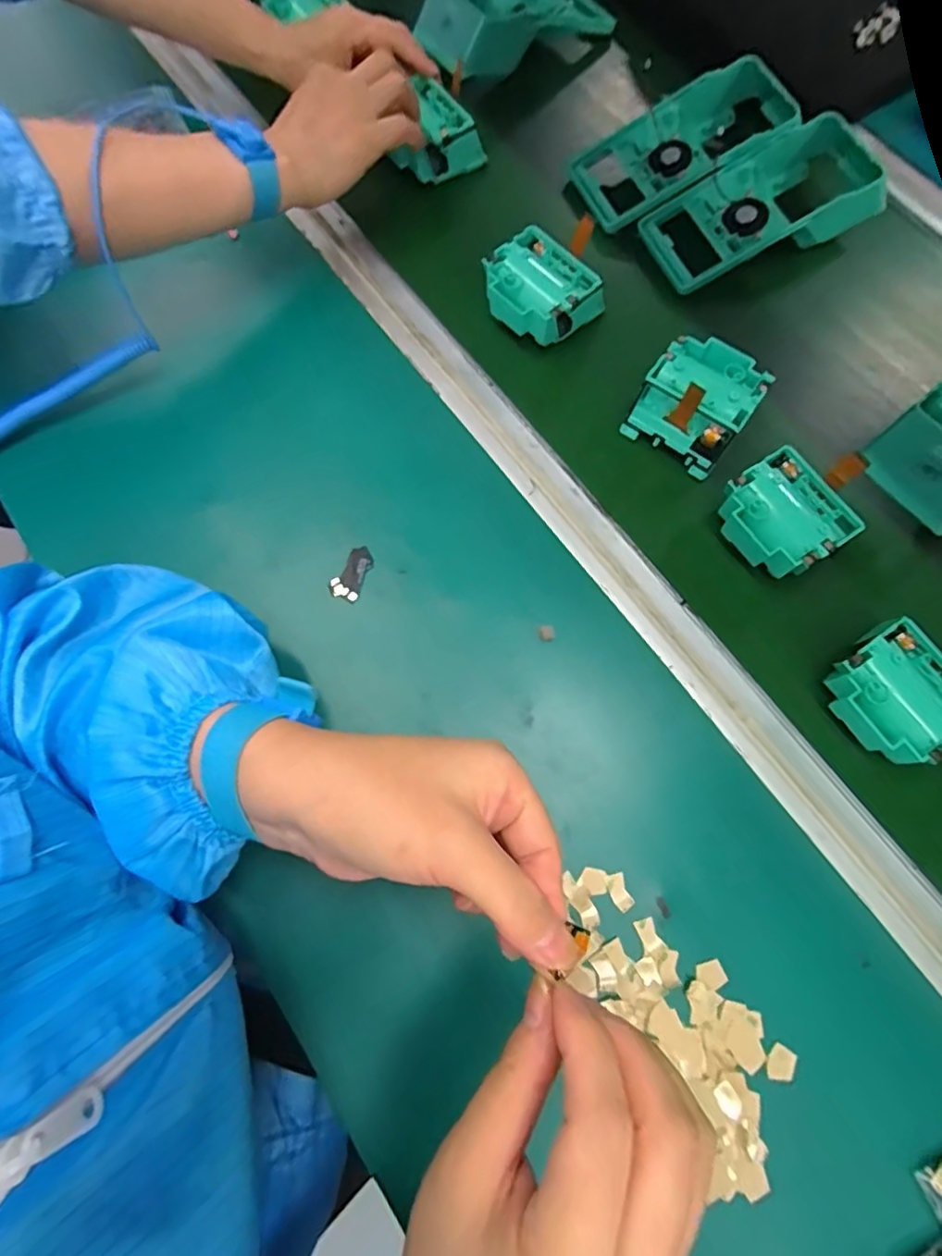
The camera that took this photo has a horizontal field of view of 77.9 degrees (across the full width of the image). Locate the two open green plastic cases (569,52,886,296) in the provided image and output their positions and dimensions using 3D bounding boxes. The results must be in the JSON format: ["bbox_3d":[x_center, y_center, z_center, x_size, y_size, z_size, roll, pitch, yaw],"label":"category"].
[{"bbox_3d":[0.215,-0.384,0.489,0.209,0.059,0.170,-18,70,-9],"label":"two open green plastic cases"}]

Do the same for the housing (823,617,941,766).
[{"bbox_3d":[0.257,0.043,0.354,0.066,0.034,0.076,-32,73,-13],"label":"housing"}]

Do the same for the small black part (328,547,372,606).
[{"bbox_3d":[-0.080,-0.037,0.394,0.019,0.008,0.038,22,70,7],"label":"small black part"}]

